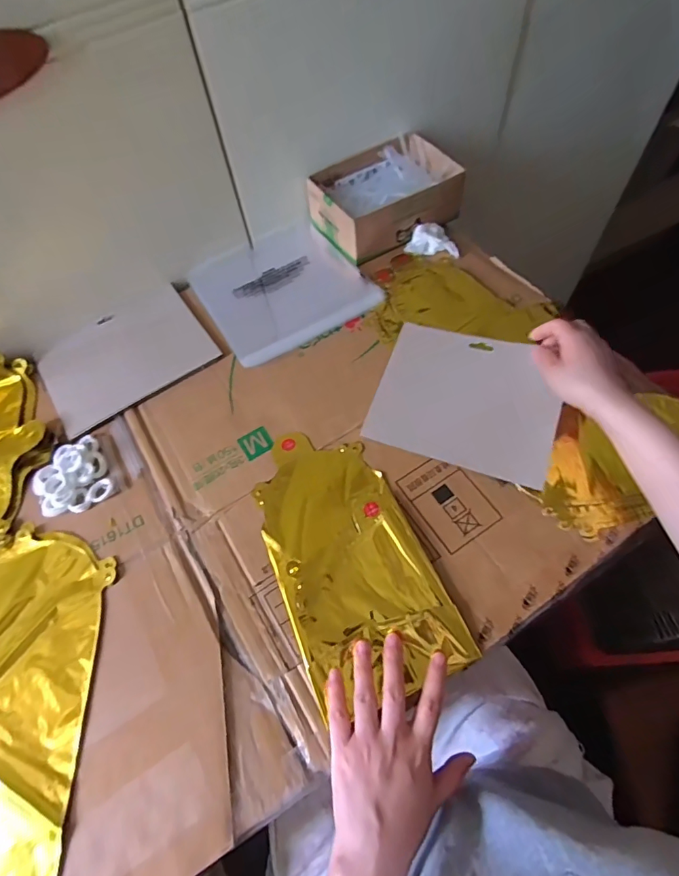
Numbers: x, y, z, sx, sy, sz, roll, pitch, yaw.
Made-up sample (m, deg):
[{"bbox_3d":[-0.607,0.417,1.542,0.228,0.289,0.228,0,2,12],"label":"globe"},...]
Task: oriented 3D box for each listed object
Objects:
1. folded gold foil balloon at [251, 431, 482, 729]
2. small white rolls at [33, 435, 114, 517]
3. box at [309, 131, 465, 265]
[{"bbox_3d":[0.004,0.106,0.441,0.139,0.016,0.259,-22,62,-8],"label":"folded gold foil balloon"},{"bbox_3d":[-0.287,0.039,0.481,0.070,0.018,0.084,-28,63,-11],"label":"small white rolls"},{"bbox_3d":[0.066,-0.338,0.632,0.193,0.066,0.136,-27,63,-11],"label":"box"}]

